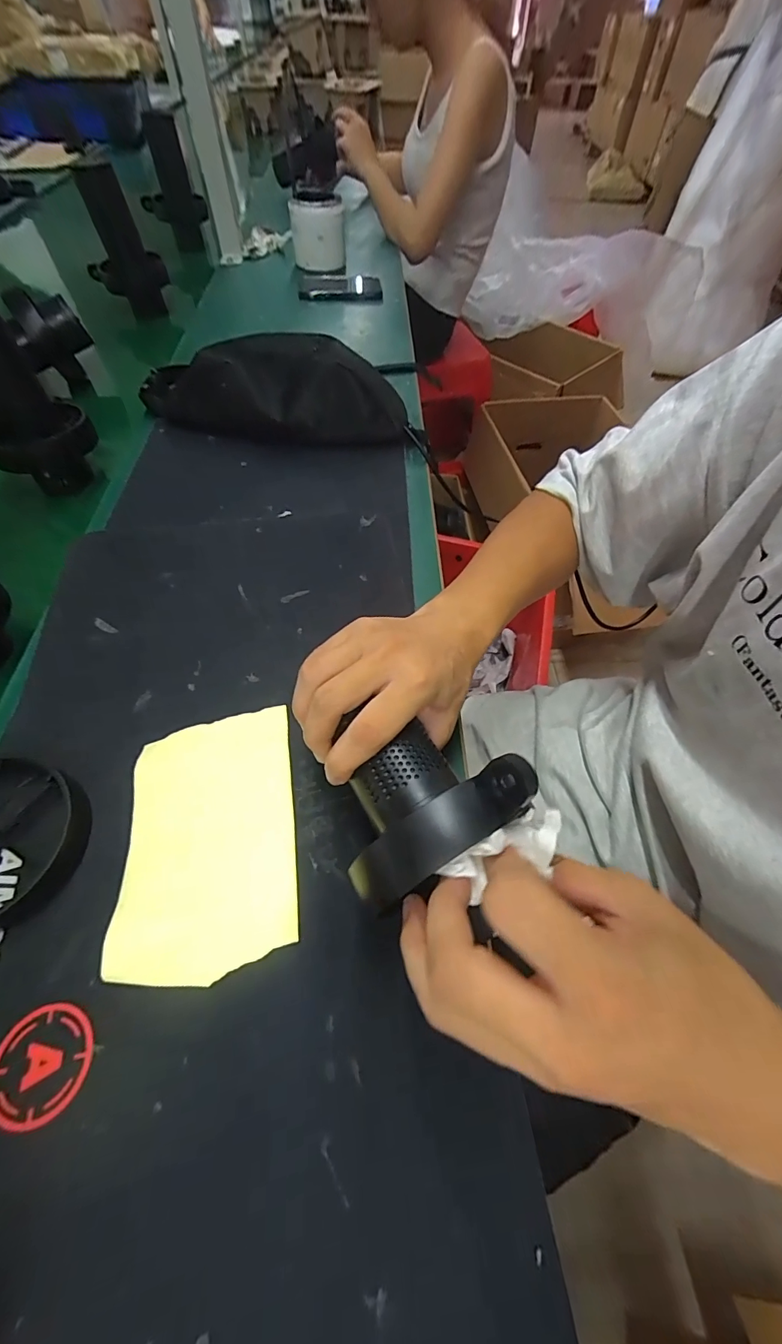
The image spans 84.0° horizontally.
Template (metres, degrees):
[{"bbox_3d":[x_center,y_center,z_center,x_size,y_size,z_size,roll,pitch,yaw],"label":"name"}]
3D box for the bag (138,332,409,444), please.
[{"bbox_3d":[-0.140,-0.330,0.510,0.320,0.075,0.113,10,58,5],"label":"bag"}]

